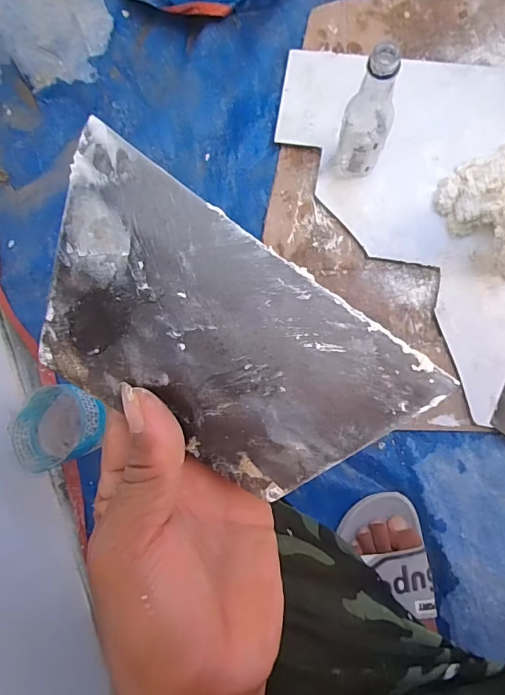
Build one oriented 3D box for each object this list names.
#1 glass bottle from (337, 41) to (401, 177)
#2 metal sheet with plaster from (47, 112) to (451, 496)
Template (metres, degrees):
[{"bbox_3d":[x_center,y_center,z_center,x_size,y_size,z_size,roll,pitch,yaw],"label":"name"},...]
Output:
[{"bbox_3d":[0.131,-0.259,0.510,0.054,0.196,0.054,14,86,7],"label":"glass bottle"},{"bbox_3d":[-0.013,0.004,0.162,0.136,0.004,0.089,34,117,-8],"label":"metal sheet with plaster"}]

